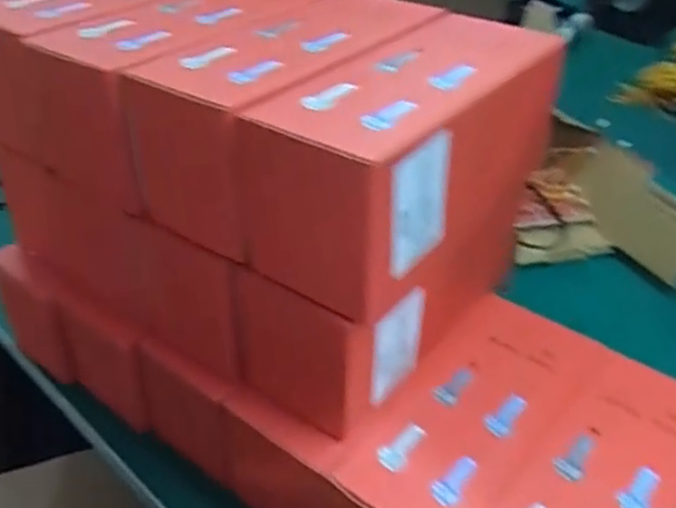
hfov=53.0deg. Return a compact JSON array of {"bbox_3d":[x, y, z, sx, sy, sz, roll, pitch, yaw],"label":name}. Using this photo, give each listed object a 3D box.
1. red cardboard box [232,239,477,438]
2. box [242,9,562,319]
[{"bbox_3d":[0.016,0.029,0.386,0.083,0.087,0.140,27,45,30],"label":"red cardboard box"},{"bbox_3d":[0.042,-0.057,0.354,0.082,0.083,0.181,27,45,30],"label":"box"}]

